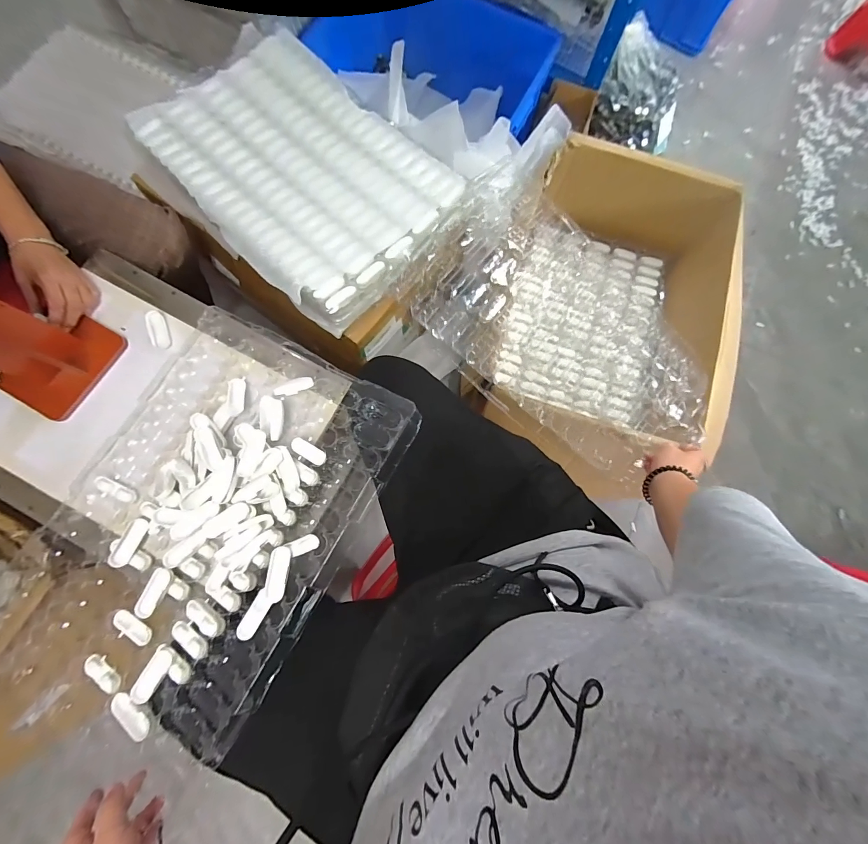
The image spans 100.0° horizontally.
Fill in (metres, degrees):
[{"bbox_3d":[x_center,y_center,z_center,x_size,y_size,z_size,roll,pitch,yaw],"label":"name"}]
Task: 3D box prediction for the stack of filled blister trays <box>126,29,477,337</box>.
[{"bbox_3d":[-0.250,-0.495,0.700,0.618,0.052,0.419,43,86,9],"label":"stack of filled blister trays"}]

